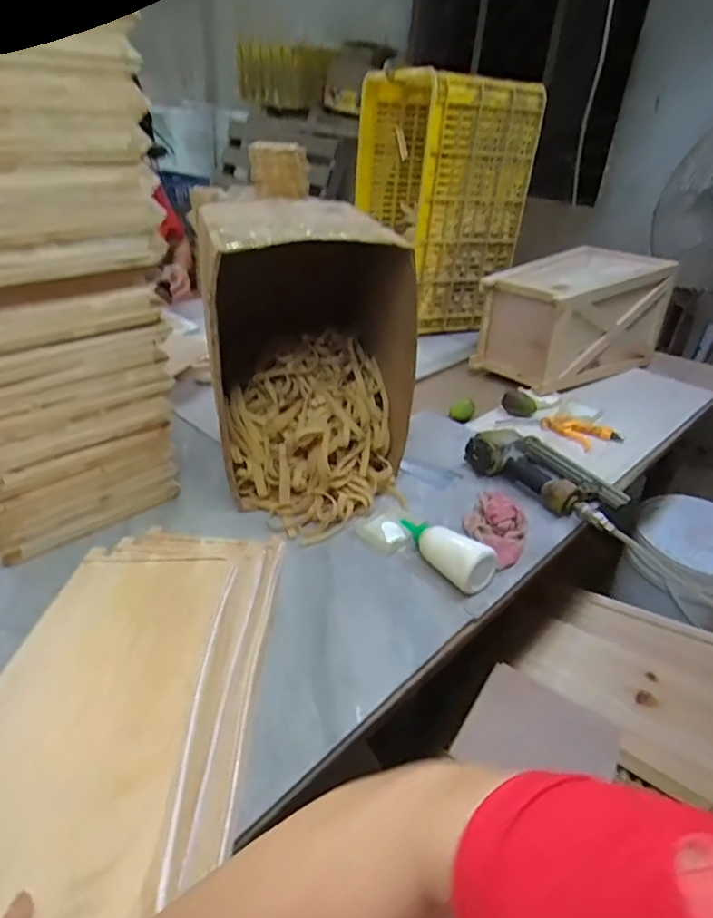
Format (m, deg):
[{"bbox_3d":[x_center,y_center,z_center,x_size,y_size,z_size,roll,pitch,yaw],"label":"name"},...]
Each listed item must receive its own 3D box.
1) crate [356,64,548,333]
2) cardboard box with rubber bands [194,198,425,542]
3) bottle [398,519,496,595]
[{"bbox_3d":[0.212,-0.707,1.503,0.291,0.532,0.449,-12,36,-22],"label":"crate"},{"bbox_3d":[-0.088,-0.147,0.834,0.278,0.394,0.327,-15,38,-27],"label":"cardboard box with rubber bands"},{"bbox_3d":[0.111,0.119,0.750,0.152,0.051,0.053,29,41,33],"label":"bottle"}]

